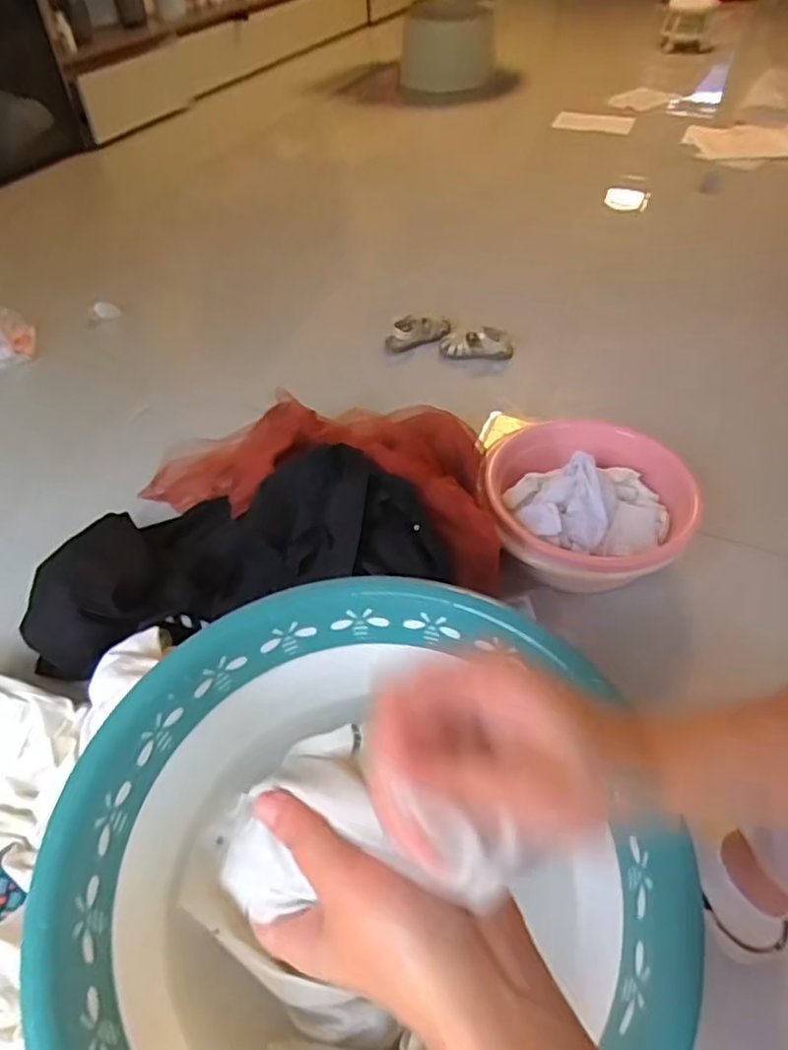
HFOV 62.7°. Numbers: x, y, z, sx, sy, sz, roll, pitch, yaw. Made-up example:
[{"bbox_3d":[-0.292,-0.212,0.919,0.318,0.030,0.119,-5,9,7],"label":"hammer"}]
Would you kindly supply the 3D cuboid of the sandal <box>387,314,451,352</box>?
[{"bbox_3d":[0.054,-0.434,1.437,0.141,0.066,0.059,-7,47,-5],"label":"sandal"}]

